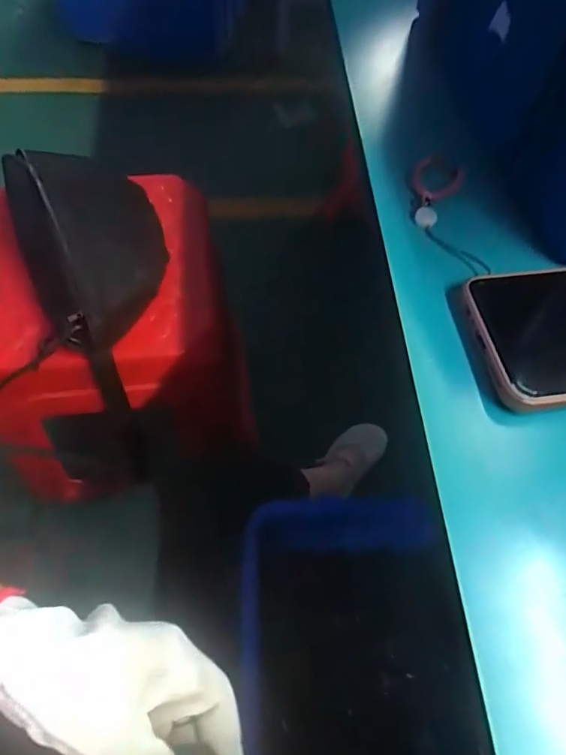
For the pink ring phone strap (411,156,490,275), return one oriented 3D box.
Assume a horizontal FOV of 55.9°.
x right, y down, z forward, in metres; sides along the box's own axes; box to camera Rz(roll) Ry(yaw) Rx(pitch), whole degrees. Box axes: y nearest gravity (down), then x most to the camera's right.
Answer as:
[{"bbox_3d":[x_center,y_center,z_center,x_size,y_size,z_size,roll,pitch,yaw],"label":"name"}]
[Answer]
[{"bbox_3d":[0.101,-0.105,0.334,0.037,0.008,0.105,1,59,-2],"label":"pink ring phone strap"}]

